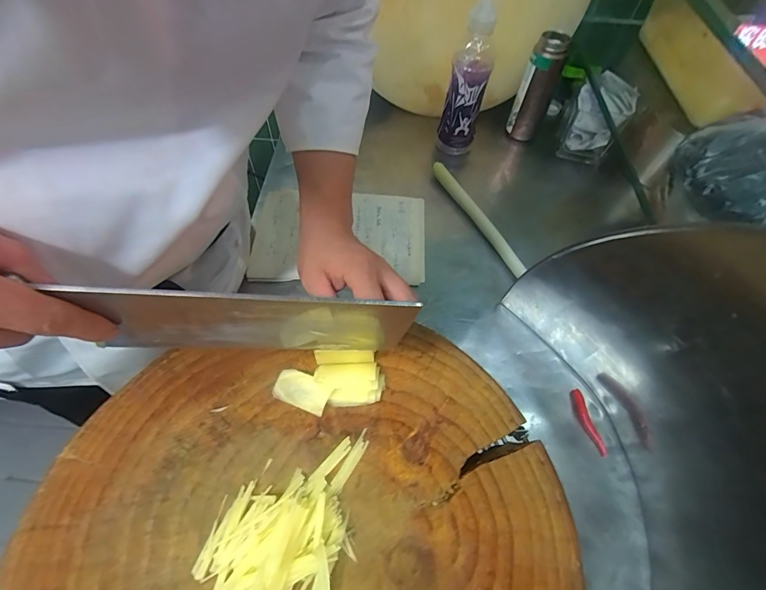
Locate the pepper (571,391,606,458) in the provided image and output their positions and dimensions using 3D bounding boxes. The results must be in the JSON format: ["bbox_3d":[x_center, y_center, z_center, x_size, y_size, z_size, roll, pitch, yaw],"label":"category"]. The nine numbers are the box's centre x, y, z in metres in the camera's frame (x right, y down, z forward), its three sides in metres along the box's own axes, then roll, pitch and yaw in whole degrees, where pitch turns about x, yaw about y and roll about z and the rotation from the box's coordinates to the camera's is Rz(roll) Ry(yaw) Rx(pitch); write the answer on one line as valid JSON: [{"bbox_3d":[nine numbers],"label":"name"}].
[{"bbox_3d":[0.249,0.155,0.455,0.017,0.010,0.078,-5,59,-6],"label":"pepper"}]

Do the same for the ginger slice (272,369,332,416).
[{"bbox_3d":[-0.073,0.085,0.330,0.050,0.004,0.028,19,82,12],"label":"ginger slice"}]

